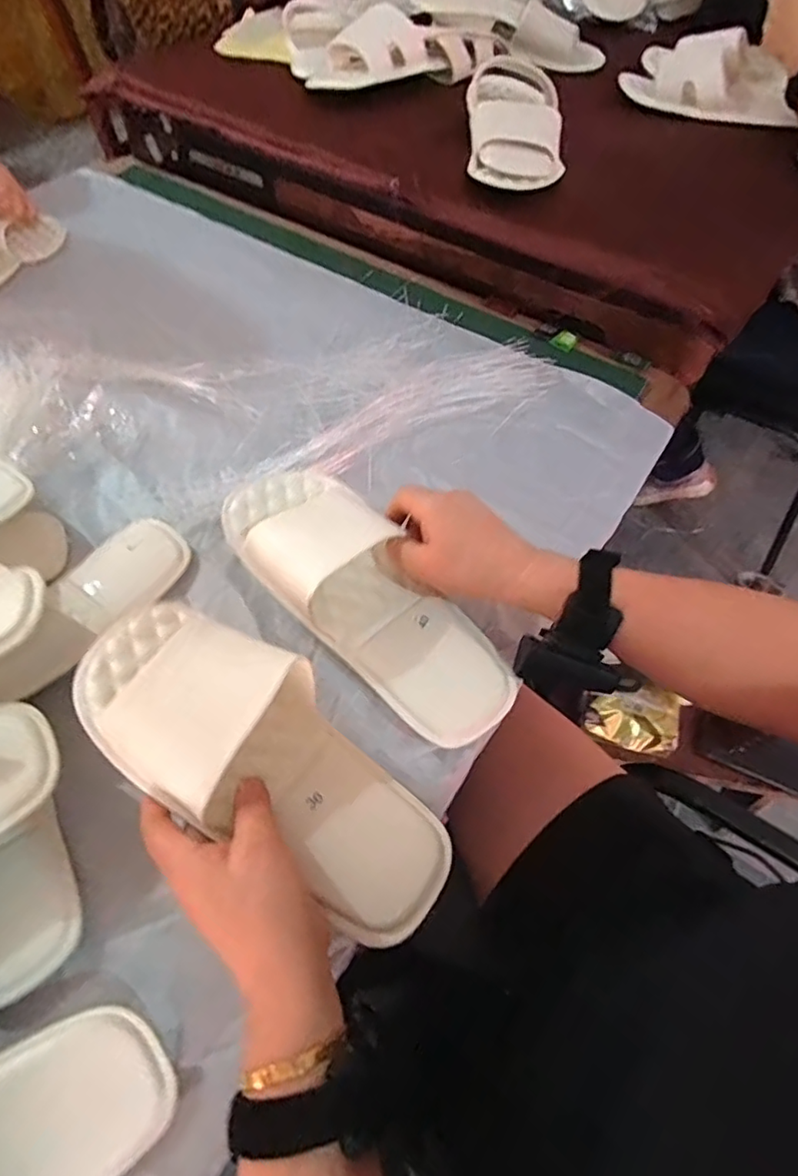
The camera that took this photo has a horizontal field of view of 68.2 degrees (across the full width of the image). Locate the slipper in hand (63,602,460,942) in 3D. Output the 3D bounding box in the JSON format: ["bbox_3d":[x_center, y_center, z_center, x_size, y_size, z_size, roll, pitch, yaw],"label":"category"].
[{"bbox_3d":[-0.088,0.108,0.370,0.269,0.052,0.107,36,62,5],"label":"slipper in hand"}]

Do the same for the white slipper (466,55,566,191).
[{"bbox_3d":[0.144,-0.586,0.735,0.107,0.066,0.247,4,57,0],"label":"white slipper"}]

